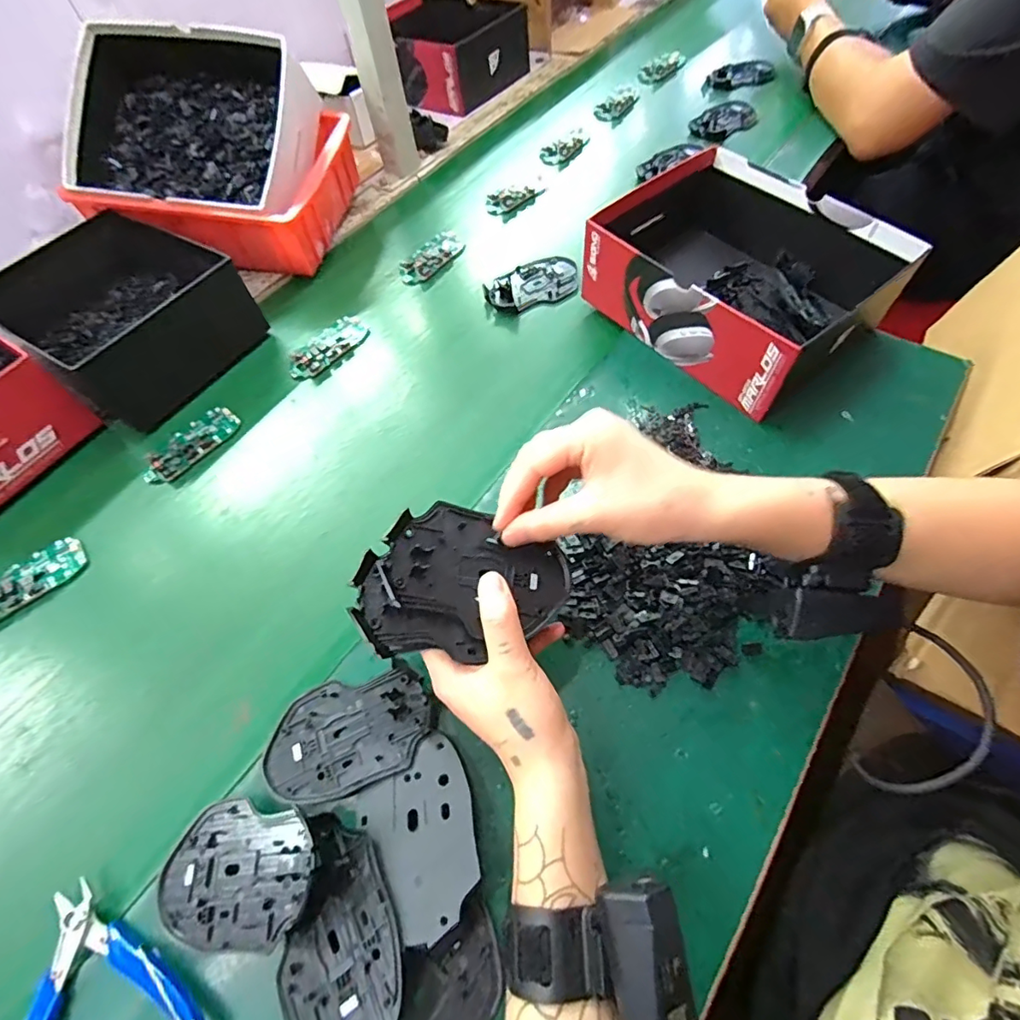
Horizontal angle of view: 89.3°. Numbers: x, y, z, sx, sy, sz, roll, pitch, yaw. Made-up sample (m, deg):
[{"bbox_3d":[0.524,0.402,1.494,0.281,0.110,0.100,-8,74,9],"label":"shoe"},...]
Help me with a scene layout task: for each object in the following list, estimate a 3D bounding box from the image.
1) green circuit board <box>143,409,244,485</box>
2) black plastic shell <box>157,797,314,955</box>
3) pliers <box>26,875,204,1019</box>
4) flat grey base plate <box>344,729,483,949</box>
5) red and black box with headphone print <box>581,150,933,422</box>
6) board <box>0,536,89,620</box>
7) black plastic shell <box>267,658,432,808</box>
[{"bbox_3d":[-0.316,-0.066,0.510,0.045,0.010,0.099,34,68,22],"label":"green circuit board"},{"bbox_3d":[-0.162,0.217,0.307,0.109,0.010,0.072,-6,57,21],"label":"black plastic shell"},{"bbox_3d":[-0.239,0.274,0.291,0.104,0.019,0.115,-35,63,-14],"label":"pliers"},{"bbox_3d":[-0.049,0.193,0.313,0.070,0.004,0.092,-35,51,-13],"label":"flat grey base plate"},{"bbox_3d":[0.221,-0.237,0.519,0.196,0.095,0.247,-37,63,-16],"label":"red and black box with headphone print"},{"bbox_3d":[-0.419,0.060,0.446,0.092,0.017,0.046,-40,64,-17],"label":"board"},{"bbox_3d":[-0.110,0.153,0.355,0.113,0.010,0.071,-17,60,-5],"label":"black plastic shell"}]

